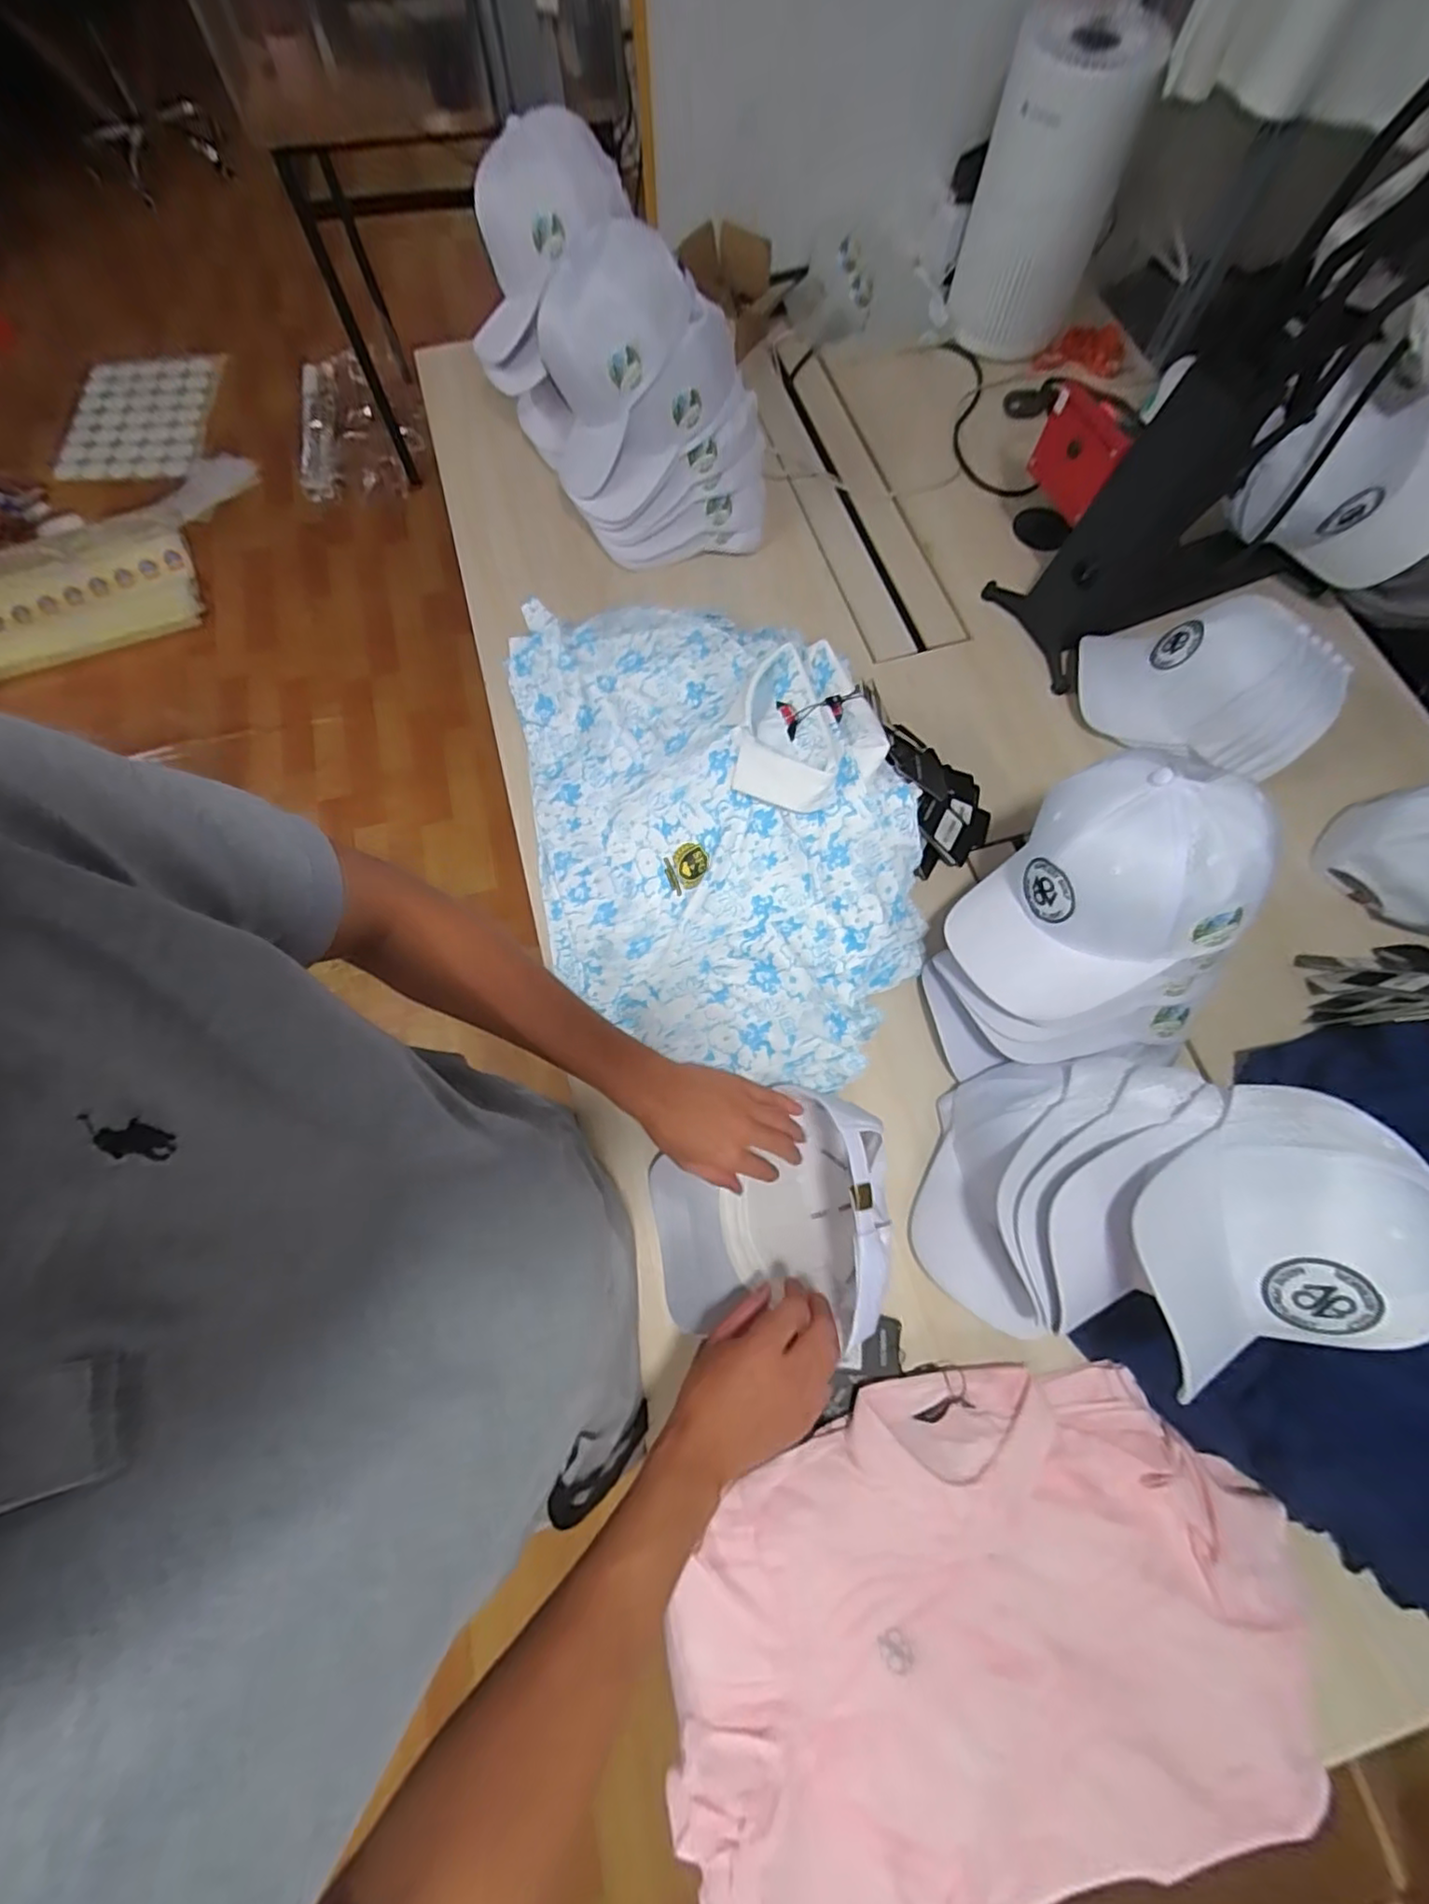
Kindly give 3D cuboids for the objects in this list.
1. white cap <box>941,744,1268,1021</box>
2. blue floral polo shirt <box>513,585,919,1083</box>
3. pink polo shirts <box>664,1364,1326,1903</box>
[{"bbox_3d":[0.347,-0.051,0.575,0.176,0.250,0.140,40,42,8],"label":"white cap"},{"bbox_3d":[-0.011,-0.137,0.679,0.361,0.160,0.568,-19,72,-6],"label":"blue floral polo shirt"},{"bbox_3d":[0.218,0.559,0.529,0.535,0.030,0.354,-16,71,-5],"label":"pink polo shirts"}]

